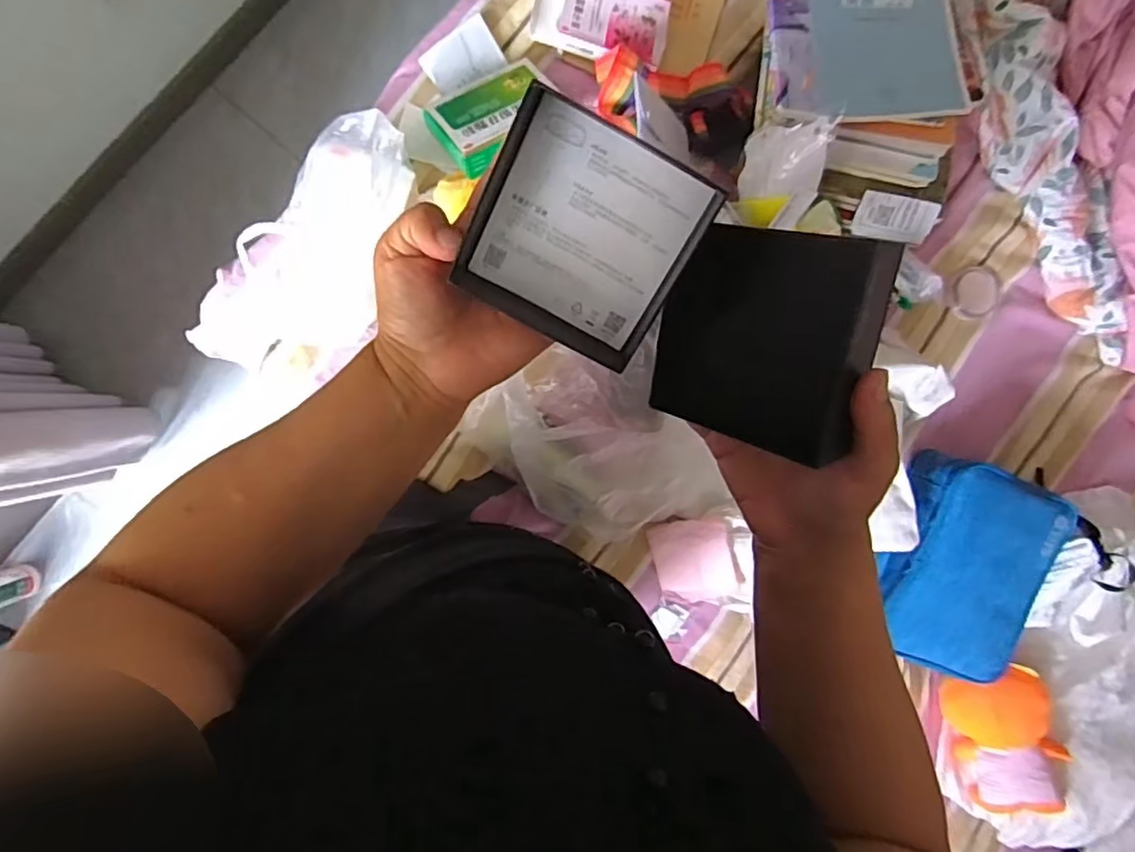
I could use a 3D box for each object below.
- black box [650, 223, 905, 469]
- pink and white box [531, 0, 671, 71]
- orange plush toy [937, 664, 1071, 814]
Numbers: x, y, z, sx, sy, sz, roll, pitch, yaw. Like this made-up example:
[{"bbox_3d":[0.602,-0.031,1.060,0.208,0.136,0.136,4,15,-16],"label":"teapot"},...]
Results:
[{"bbox_3d":[0.095,-0.044,0.297,0.022,0.099,0.096,-8,112,-46],"label":"black box"},{"bbox_3d":[0.046,-0.525,0.784,0.170,0.021,0.100,14,94,-9],"label":"pink and white box"},{"bbox_3d":[0.613,0.439,0.865,0.124,0.104,0.187,-20,94,-7],"label":"orange plush toy"}]

